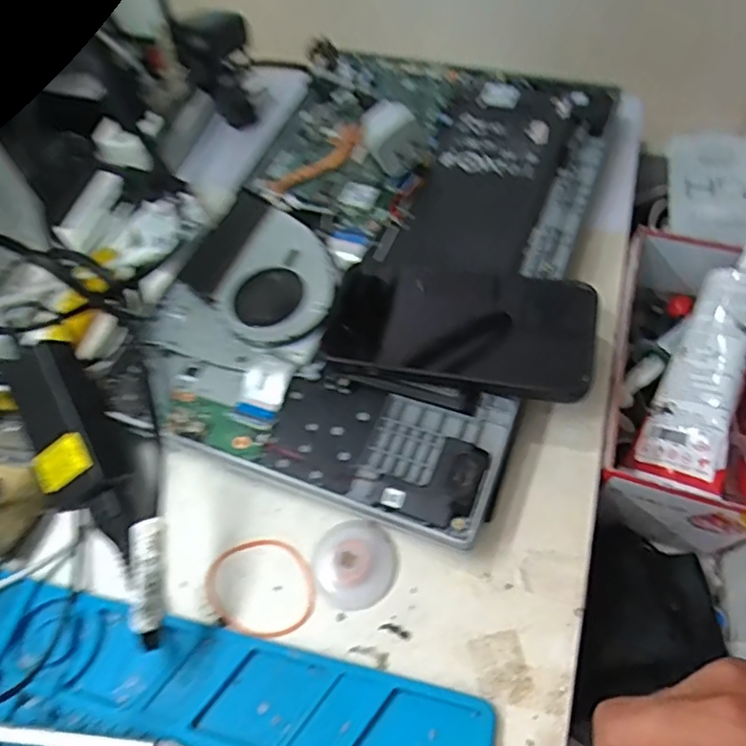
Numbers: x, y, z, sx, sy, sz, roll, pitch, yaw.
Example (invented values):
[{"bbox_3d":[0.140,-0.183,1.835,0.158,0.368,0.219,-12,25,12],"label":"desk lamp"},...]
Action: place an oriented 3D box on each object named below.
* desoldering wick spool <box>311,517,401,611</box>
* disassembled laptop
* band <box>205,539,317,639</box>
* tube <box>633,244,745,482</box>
[{"bbox_3d":[-0.010,0.098,0.326,0.042,0.010,0.044,-4,57,6],"label":"desoldering wick spool"},{"bbox_3d":[0.008,-0.101,0.417,0.235,0.026,0.367,16,61,17],"label":"disassembled laptop"},{"bbox_3d":[-0.058,0.111,0.330,0.060,0.004,0.049,33,68,26],"label":"band"},{"bbox_3d":[0.197,-0.012,0.367,0.039,0.028,0.144,22,81,15],"label":"tube"}]

